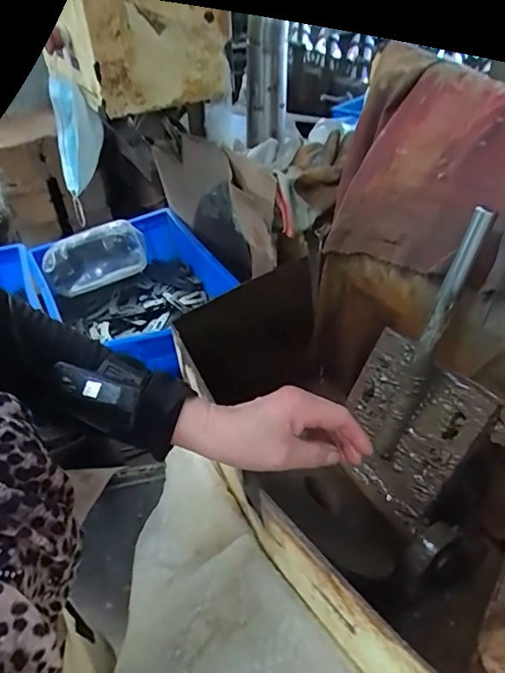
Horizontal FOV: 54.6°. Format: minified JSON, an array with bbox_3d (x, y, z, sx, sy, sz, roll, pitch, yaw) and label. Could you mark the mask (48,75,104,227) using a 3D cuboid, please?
[{"bbox_3d":[-0.263,-0.292,0.742,0.069,0.162,0.093,-14,41,-15],"label":"mask"}]

